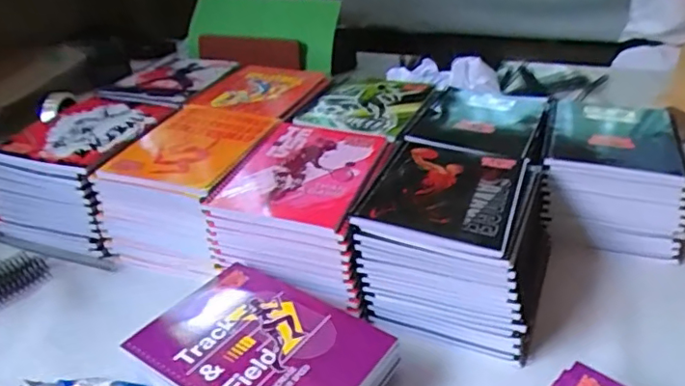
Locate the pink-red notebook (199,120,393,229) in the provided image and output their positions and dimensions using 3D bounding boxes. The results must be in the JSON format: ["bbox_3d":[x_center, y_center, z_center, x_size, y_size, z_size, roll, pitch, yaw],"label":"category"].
[{"bbox_3d":[-0.045,-0.027,0.634,0.152,0.011,0.185,8,34,17],"label":"pink-red notebook"}]

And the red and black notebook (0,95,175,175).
[{"bbox_3d":[-0.338,-0.083,0.741,0.179,0.017,0.191,8,34,16],"label":"red and black notebook"}]

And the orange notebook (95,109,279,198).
[{"bbox_3d":[-0.177,-0.061,0.697,0.145,0.018,0.199,8,34,16],"label":"orange notebook"}]

